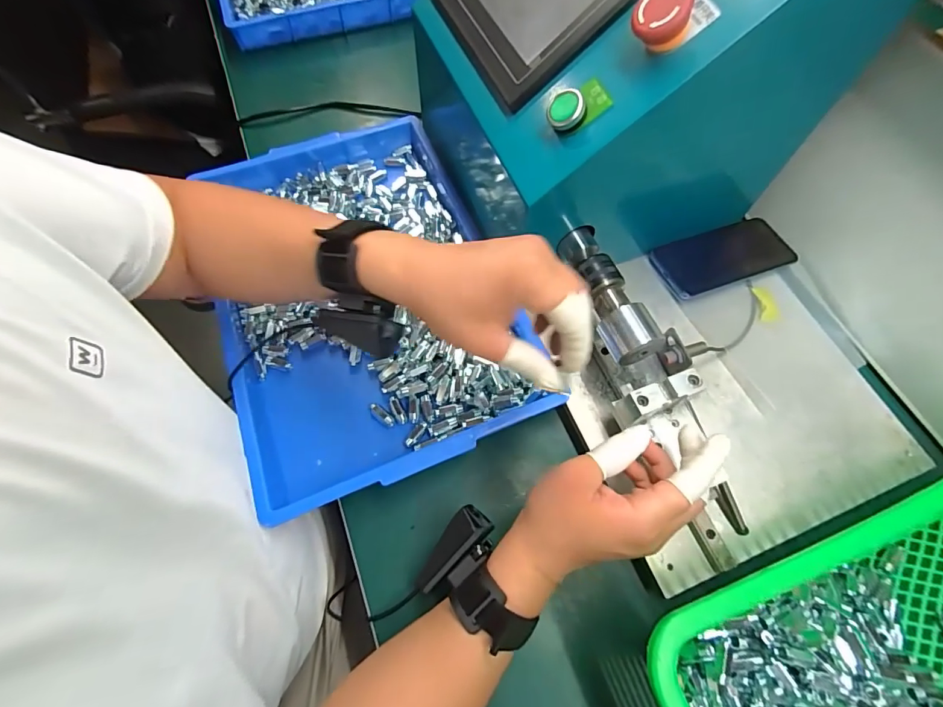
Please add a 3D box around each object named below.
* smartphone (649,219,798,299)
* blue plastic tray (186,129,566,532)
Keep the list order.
[{"bbox_3d":[0.279,-0.110,0.487,0.154,0.010,0.071,-20,66,-9],"label":"smartphone"},{"bbox_3d":[-0.124,-0.074,0.482,0.295,0.050,0.425,-19,66,-9],"label":"blue plastic tray"}]

